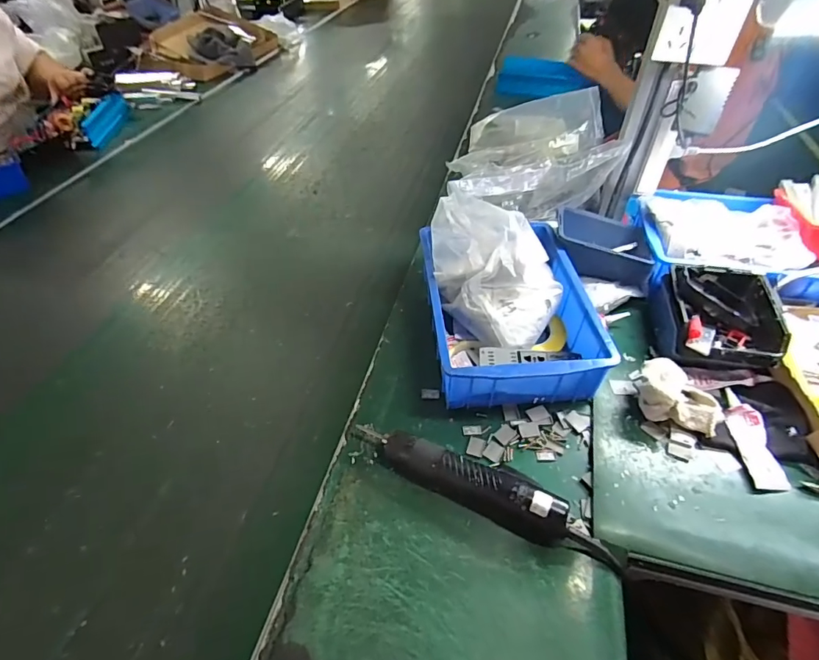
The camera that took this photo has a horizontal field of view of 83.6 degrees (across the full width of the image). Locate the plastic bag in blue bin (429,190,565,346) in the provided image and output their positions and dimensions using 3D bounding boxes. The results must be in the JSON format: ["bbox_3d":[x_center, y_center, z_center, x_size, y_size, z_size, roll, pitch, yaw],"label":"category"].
[{"bbox_3d":[0.104,-0.078,0.596,0.178,0.124,0.130,16,47,16],"label":"plastic bag in blue bin"}]

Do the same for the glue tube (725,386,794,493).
[{"bbox_3d":[0.390,0.118,0.523,0.033,0.022,0.123,0,45,1],"label":"glue tube"}]

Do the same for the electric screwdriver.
[{"bbox_3d":[0.072,0.161,0.480,0.304,0.037,0.046,21,49,21],"label":"electric screwdriver"}]

